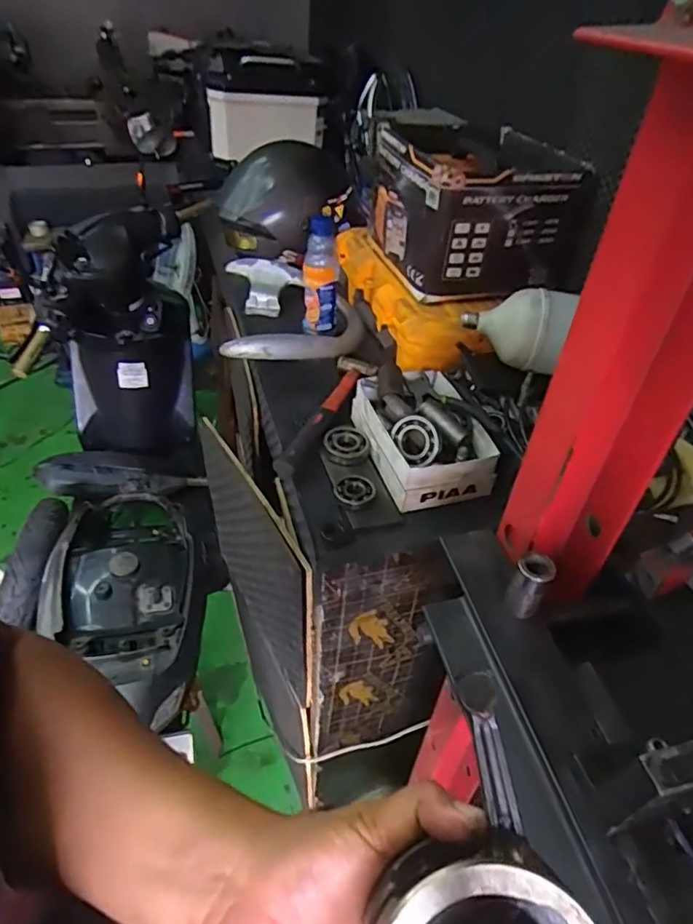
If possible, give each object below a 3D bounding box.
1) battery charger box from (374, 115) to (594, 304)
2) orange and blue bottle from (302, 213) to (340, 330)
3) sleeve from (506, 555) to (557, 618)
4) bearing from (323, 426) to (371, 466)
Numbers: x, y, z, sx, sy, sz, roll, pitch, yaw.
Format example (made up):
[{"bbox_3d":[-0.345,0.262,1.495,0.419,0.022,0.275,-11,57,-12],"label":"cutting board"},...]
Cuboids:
[{"bbox_3d":[0.218,-0.457,1.009,0.312,0.194,0.341,-1,41,-6],"label":"battery charger box"},{"bbox_3d":[-0.047,-0.343,1.017,0.063,0.181,0.053,4,41,1],"label":"orange and blue bottle"},{"bbox_3d":[0.148,0.103,0.457,0.026,0.059,0.023,25,45,23],"label":"sleeve"},{"bbox_3d":[-0.002,-0.027,0.817,0.062,0.018,0.072,-5,41,-10],"label":"bearing"}]

